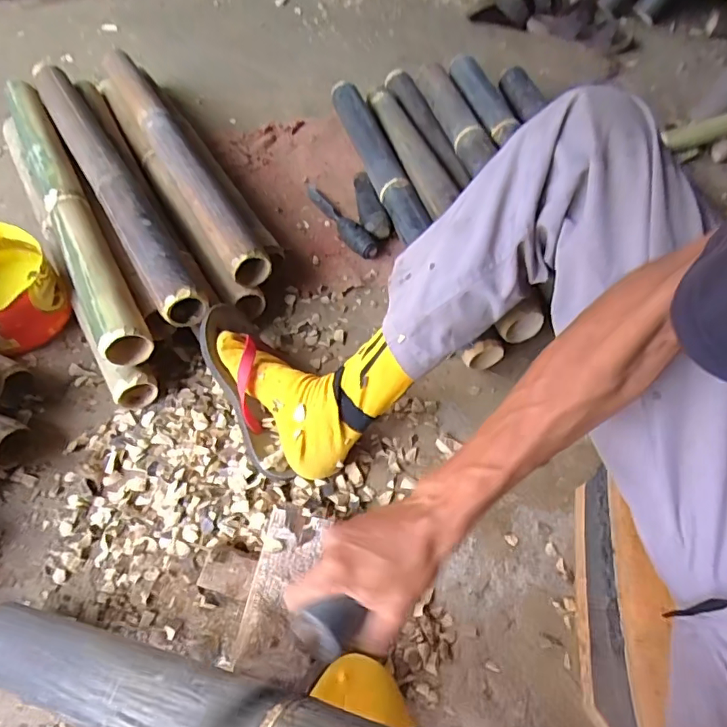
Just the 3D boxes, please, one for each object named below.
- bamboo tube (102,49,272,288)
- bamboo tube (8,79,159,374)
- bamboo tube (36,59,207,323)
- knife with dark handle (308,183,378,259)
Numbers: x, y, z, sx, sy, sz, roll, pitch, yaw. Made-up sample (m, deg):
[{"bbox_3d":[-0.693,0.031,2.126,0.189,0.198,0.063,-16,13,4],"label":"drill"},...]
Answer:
[{"bbox_3d":[-0.308,-0.364,0.826,0.064,0.050,0.664,-24,60,-19],"label":"bamboo tube"},{"bbox_3d":[-0.434,-0.247,0.741,0.055,0.048,0.633,-24,60,-19],"label":"bamboo tube"},{"bbox_3d":[-0.389,-0.290,0.770,0.063,0.050,0.634,-27,61,-21],"label":"bamboo tube"},{"bbox_3d":[-0.038,-0.249,0.850,0.045,0.038,0.213,-22,59,-18],"label":"knife with dark handle"}]

